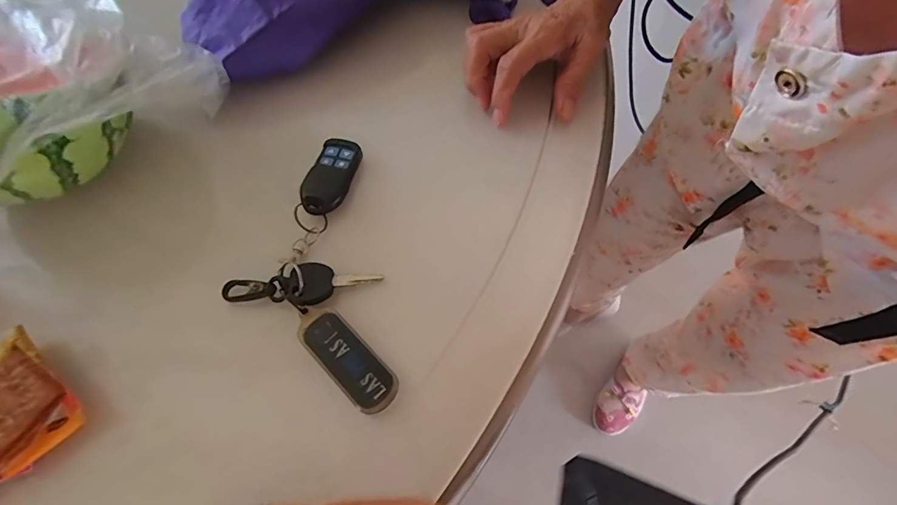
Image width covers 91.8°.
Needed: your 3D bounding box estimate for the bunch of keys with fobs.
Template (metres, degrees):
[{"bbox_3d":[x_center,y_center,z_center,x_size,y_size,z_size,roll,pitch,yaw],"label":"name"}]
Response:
[{"bbox_3d":[-0.094,0.010,0.284,0.091,0.013,0.191,-11,61,-5],"label":"bunch of keys with fobs"}]

